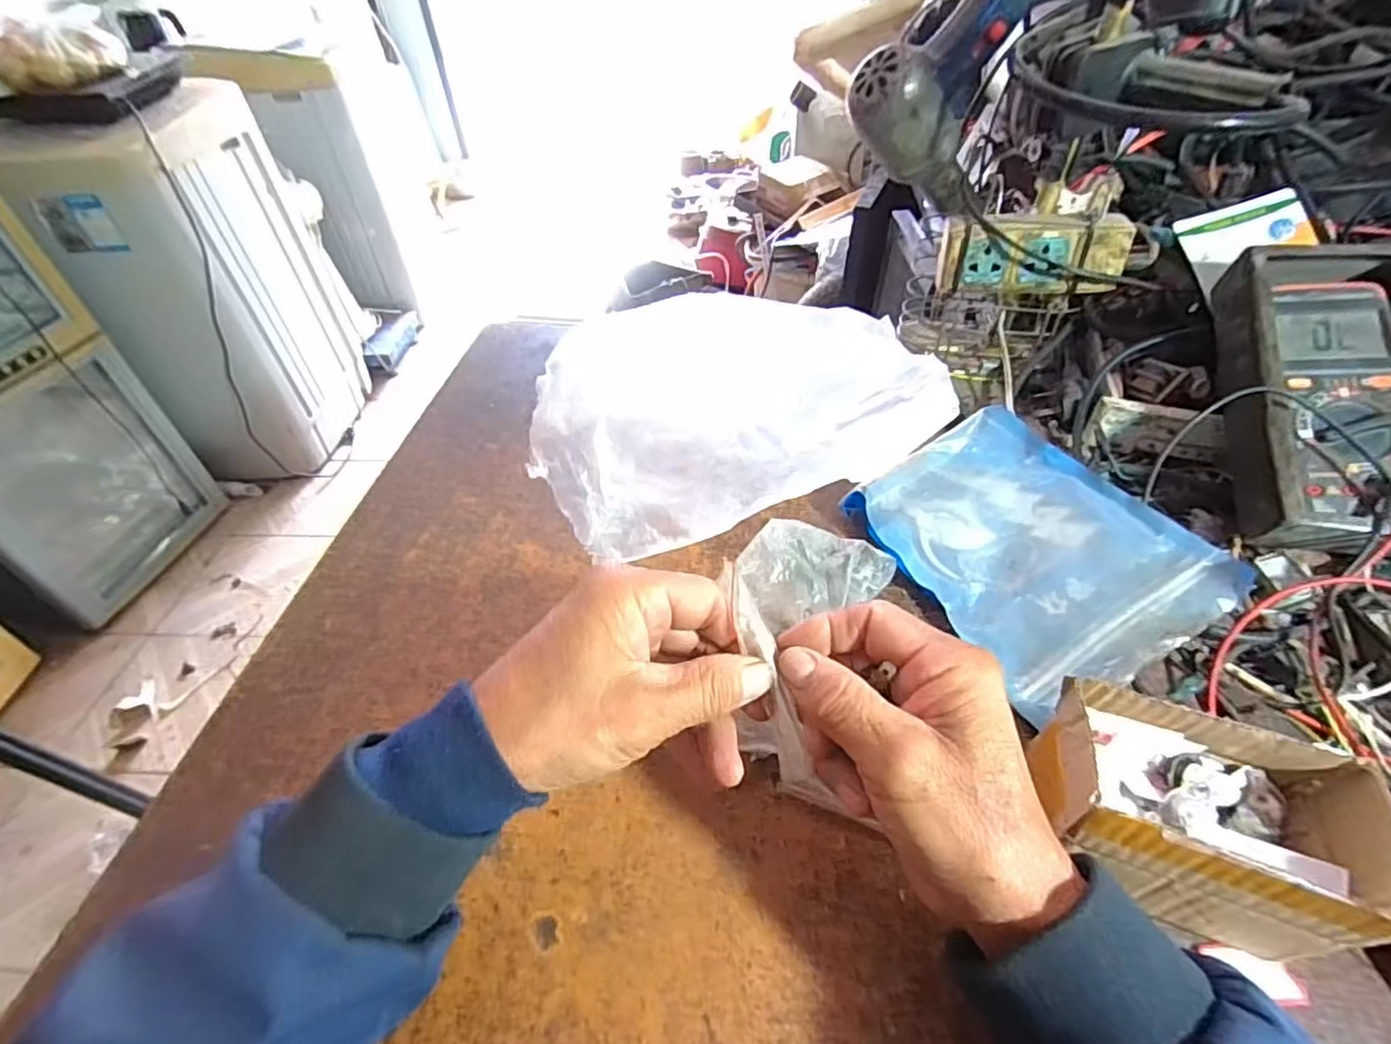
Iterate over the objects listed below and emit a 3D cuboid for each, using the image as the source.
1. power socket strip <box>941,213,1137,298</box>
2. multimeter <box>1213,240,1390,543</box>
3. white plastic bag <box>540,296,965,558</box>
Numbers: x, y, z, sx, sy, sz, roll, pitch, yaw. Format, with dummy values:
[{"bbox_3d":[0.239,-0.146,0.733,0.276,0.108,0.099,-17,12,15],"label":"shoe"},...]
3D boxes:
[{"bbox_3d":[0.264,-0.210,0.504,0.133,0.054,0.025,7,45,9],"label":"power socket strip"},{"bbox_3d":[0.419,-0.087,0.420,0.125,0.043,0.208,4,71,15],"label":"multimeter"},{"bbox_3d":[0.023,-0.078,0.460,0.268,0.093,0.175,-12,46,-10],"label":"white plastic bag"}]

